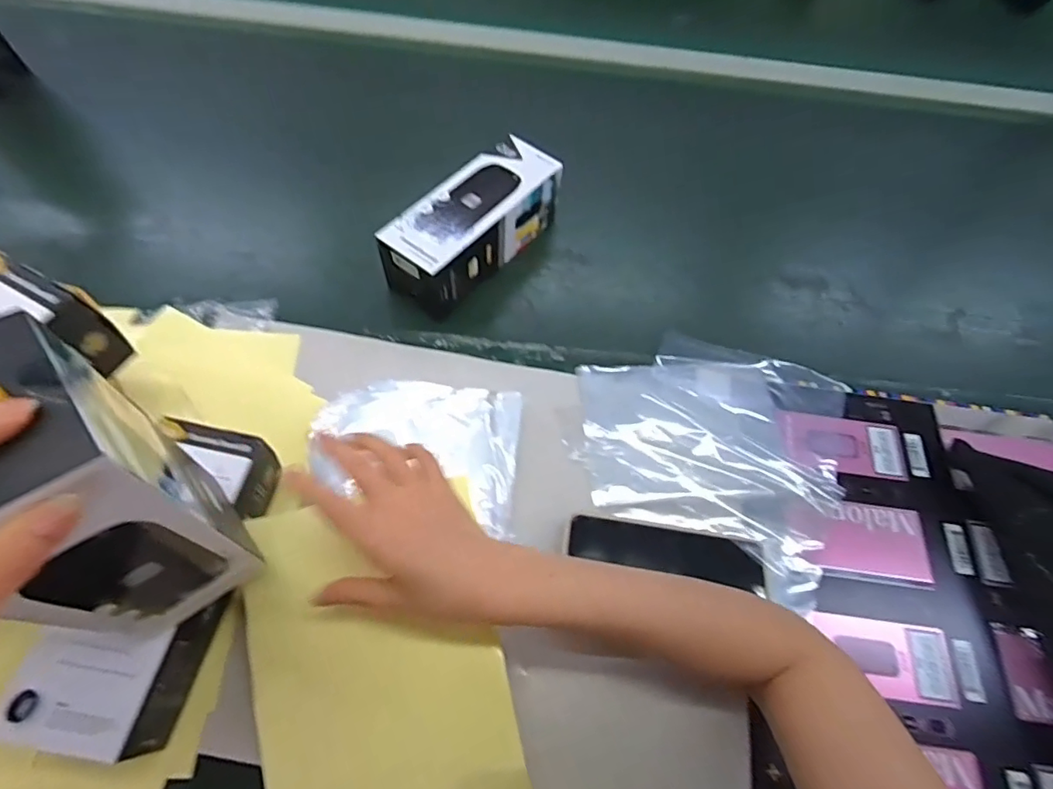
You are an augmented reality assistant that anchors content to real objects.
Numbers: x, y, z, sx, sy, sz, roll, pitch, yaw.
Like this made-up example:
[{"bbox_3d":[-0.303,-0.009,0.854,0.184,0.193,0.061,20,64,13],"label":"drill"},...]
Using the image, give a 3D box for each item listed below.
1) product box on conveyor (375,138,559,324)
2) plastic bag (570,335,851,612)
[{"bbox_3d":[-0.054,-0.175,0.560,0.077,0.071,0.199,36,67,14],"label":"product box on conveyor"},{"bbox_3d":[0.164,0.037,0.485,0.230,0.023,0.212,20,61,8],"label":"plastic bag"}]

